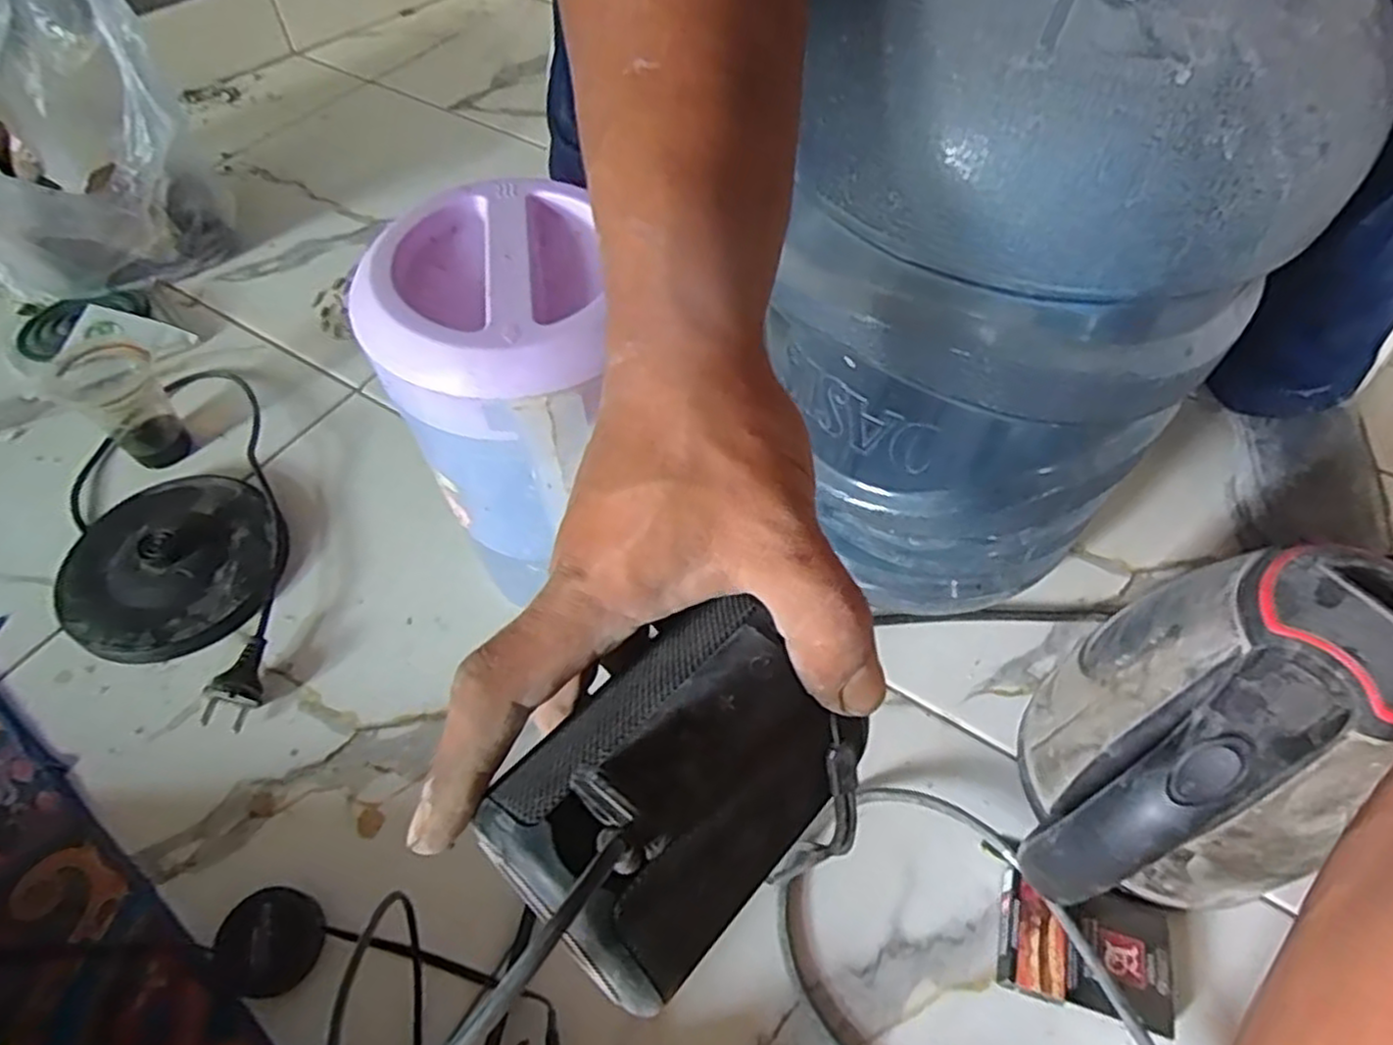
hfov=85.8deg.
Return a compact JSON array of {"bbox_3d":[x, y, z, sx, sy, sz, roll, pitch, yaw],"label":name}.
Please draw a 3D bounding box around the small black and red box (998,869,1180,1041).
[{"bbox_3d":[0.216,0.236,0.417,0.086,0.025,0.065,14,57,10],"label":"small black and red box"}]

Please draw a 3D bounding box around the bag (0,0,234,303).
[{"bbox_3d":[-0.538,-0.310,0.642,0.189,0.251,0.225,-36,63,-21],"label":"bag"}]

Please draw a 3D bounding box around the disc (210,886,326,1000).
[{"bbox_3d":[-0.238,0.233,0.418,0.053,0.013,0.051,0,56,0],"label":"disc"}]

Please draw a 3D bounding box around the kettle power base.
[{"bbox_3d":[-0.403,0.001,0.574,0.160,0.033,0.343,-14,57,-9],"label":"kettle power base"}]

